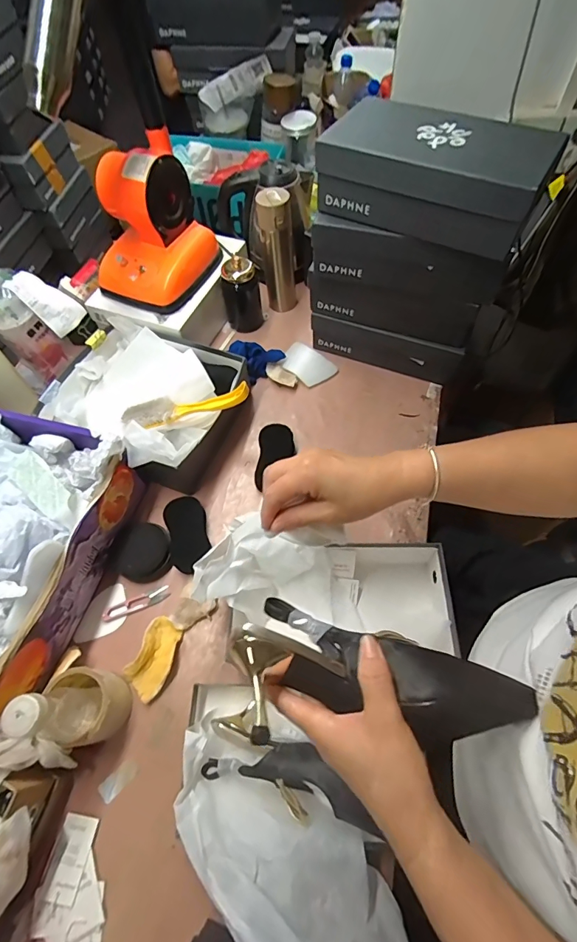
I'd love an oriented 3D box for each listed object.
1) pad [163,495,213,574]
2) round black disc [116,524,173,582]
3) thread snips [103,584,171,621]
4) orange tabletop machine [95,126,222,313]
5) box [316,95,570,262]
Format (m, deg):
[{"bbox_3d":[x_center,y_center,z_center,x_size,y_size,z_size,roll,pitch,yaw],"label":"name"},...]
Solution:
[{"bbox_3d":[-0.167,0.102,0.690,0.061,0.021,0.125,-16,62,-6],"label":"pad"},{"bbox_3d":[-0.235,0.131,0.682,0.087,0.026,0.092,-1,61,2],"label":"round black disc"},{"bbox_3d":[-0.239,0.209,0.660,0.106,0.006,0.022,-20,62,-8],"label":"thread snips"},{"bbox_3d":[-0.261,-0.446,0.789,0.171,0.229,0.196,20,64,13],"label":"orange tabletop machine"},{"bbox_3d":[0.202,-0.424,0.594,0.294,0.102,0.146,24,65,15],"label":"box"}]

